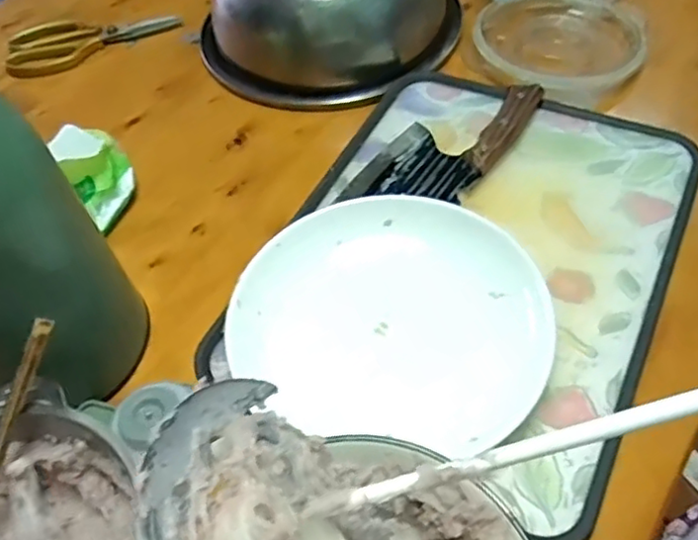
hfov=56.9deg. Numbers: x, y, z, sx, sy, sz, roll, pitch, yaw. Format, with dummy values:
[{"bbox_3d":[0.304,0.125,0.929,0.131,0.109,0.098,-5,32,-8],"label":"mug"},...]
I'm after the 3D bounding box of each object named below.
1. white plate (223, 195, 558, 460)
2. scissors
[{"bbox_3d":[0.030,0.028,0.458,0.214,0.026,0.187,7,59,14],"label":"white plate"},{"bbox_3d":[-0.301,-0.275,0.756,0.195,0.017,0.087,-24,55,-12],"label":"scissors"}]

